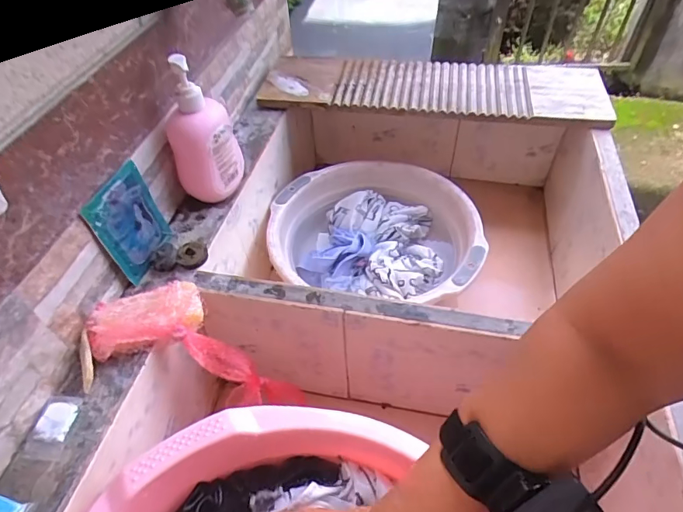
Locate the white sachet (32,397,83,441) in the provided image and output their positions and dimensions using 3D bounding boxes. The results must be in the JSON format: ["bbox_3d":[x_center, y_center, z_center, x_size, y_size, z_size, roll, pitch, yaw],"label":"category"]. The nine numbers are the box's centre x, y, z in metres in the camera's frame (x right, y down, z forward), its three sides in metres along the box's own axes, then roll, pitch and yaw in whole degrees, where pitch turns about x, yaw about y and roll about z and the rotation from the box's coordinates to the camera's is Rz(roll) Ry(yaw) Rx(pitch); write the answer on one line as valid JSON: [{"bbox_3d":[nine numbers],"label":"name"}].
[{"bbox_3d":[-0.266,0.151,0.424,0.034,0.004,0.041,4,48,7],"label":"white sachet"}]

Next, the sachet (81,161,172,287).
[{"bbox_3d":[-0.239,-0.039,0.516,0.010,0.111,0.087,7,50,17],"label":"sachet"}]

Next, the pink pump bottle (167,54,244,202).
[{"bbox_3d":[-0.178,-0.159,0.577,0.056,0.180,0.070,15,50,16],"label":"pink pump bottle"}]

